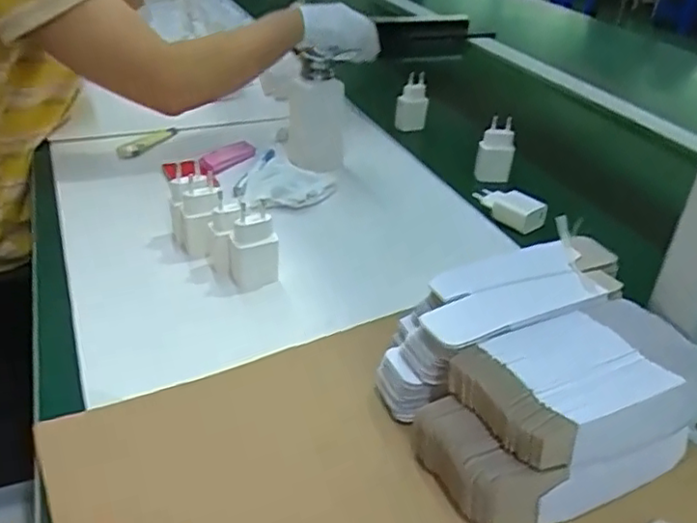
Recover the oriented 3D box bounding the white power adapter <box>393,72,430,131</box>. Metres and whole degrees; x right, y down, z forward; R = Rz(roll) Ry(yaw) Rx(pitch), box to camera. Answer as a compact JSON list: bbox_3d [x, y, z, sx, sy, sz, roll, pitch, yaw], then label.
[{"bbox_3d":[0.092,-0.231,0.928,0.046,0.086,0.021,2,33,2],"label":"white power adapter"}]

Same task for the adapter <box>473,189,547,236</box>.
[{"bbox_3d":[0.177,-0.062,0.715,0.086,0.031,0.030,29,43,36],"label":"adapter"}]

